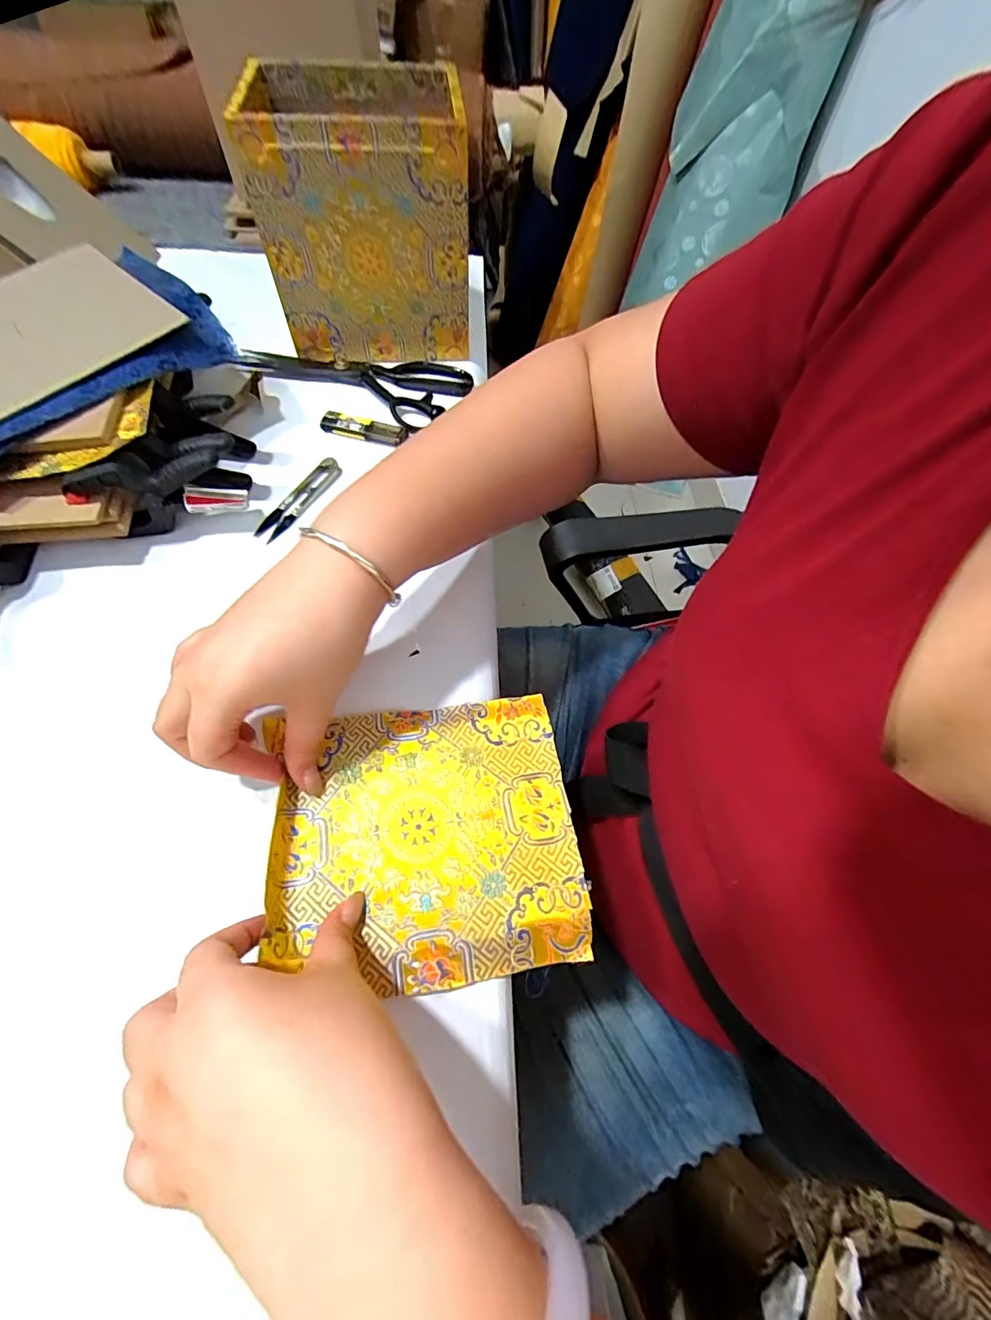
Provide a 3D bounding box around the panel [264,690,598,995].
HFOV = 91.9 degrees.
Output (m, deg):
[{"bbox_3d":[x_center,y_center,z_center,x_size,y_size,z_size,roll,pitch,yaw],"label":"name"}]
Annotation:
[{"bbox_3d":[-0.041,0.103,0.289,0.175,0.012,0.159,-7,62,-8],"label":"panel"}]

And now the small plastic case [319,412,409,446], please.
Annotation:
[{"bbox_3d":[-0.127,-0.223,0.462,0.080,0.017,0.016,11,61,2],"label":"small plastic case"}]

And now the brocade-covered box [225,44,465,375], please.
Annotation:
[{"bbox_3d":[-0.129,-0.430,0.475,0.182,0.189,0.167,-7,62,-8],"label":"brocade-covered box"}]

